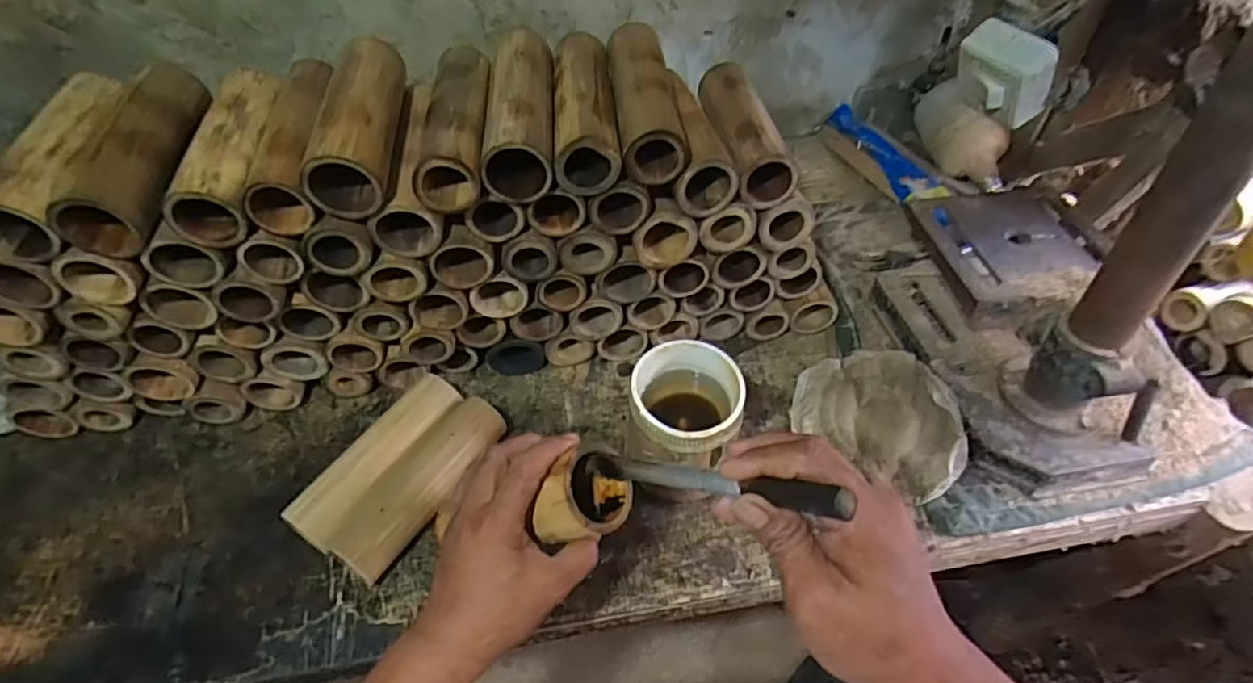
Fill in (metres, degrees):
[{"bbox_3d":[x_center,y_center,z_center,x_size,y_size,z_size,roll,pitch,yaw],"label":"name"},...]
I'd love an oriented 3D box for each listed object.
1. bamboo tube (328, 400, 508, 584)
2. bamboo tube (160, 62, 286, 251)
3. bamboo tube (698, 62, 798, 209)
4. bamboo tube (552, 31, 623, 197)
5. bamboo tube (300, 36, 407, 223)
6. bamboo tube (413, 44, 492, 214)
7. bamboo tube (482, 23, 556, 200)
[{"bbox_3d":[-0.179,0.131,0.569,0.056,0.052,0.180,26,56,21],"label":"bamboo tube"},{"bbox_3d":[-0.316,-0.158,0.518,0.053,0.055,0.172,-5,51,-1],"label":"bamboo tube"},{"bbox_3d":[0.106,-0.201,0.594,0.053,0.051,0.175,-10,51,-6],"label":"bamboo tube"},{"bbox_3d":[-0.034,-0.191,0.531,0.053,0.055,0.152,-4,51,-1],"label":"bamboo tube"},{"bbox_3d":[-0.214,-0.179,0.512,0.053,0.061,0.168,-5,51,-2],"label":"bamboo tube"},{"bbox_3d":[-0.142,-0.187,0.532,0.056,0.055,0.174,-3,51,0],"label":"bamboo tube"},{"bbox_3d":[-0.088,-0.190,0.529,0.057,0.061,0.162,-4,51,-1],"label":"bamboo tube"}]

